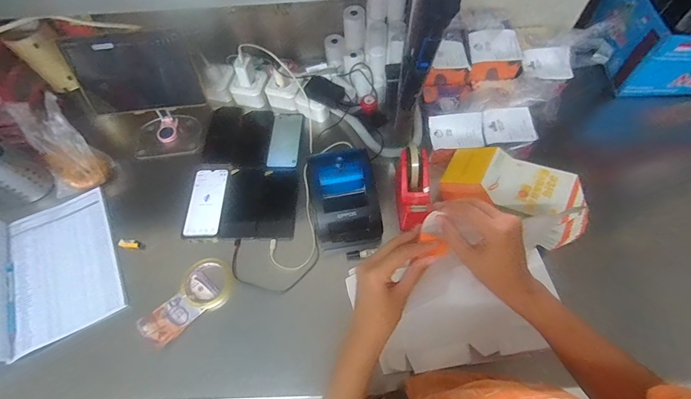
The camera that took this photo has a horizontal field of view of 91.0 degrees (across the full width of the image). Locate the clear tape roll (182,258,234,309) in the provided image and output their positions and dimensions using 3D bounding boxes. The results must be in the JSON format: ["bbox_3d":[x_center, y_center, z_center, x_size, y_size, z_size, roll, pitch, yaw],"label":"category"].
[{"bbox_3d":[-0.270,0.166,0.669,0.096,0.026,0.095,-1,62,2],"label":"clear tape roll"}]

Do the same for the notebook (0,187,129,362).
[{"bbox_3d":[-0.636,0.155,0.658,0.352,0.023,0.309,-26,64,-11],"label":"notebook"}]

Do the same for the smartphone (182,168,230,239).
[{"bbox_3d":[-0.302,0.005,0.738,0.076,0.010,0.164,-1,62,2],"label":"smartphone"}]

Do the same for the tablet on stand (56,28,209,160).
[{"bbox_3d":[-0.461,-0.222,0.762,0.236,0.229,0.161,-8,62,-2],"label":"tablet on stand"}]

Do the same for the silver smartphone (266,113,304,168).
[{"bbox_3d":[-0.142,-0.142,0.804,0.075,0.015,0.156,2,63,4],"label":"silver smartphone"}]

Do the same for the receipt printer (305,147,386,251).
[{"bbox_3d":[-0.001,0.000,0.674,0.130,0.107,0.176,-9,62,-2],"label":"receipt printer"}]

